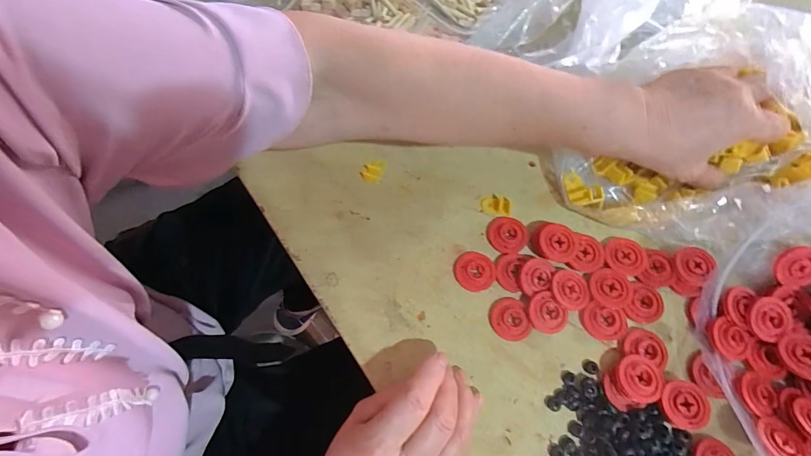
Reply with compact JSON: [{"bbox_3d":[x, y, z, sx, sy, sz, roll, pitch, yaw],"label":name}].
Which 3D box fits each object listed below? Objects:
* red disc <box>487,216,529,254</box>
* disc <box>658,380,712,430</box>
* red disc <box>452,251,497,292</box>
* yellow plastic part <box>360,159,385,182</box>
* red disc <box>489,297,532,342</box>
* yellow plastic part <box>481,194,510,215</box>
[{"bbox_3d":[0.089,0.005,0.343,0.033,0.006,0.036,0,69,1],"label":"red disc"},{"bbox_3d":[0.199,0.127,0.287,0.032,0.010,0.031,0,69,1],"label":"disc"},{"bbox_3d":[0.058,0.035,0.331,0.033,0.005,0.033,0,69,1],"label":"red disc"},{"bbox_3d":[-0.030,-0.054,0.369,0.021,0.004,0.022,15,70,7],"label":"yellow plastic part"},{"bbox_3d":[0.083,0.072,0.316,0.029,0.008,0.034,-28,71,-10],"label":"red disc"},{"bbox_3d":[0.080,-0.021,0.357,0.025,0.004,0.017,7,69,4],"label":"yellow plastic part"}]

